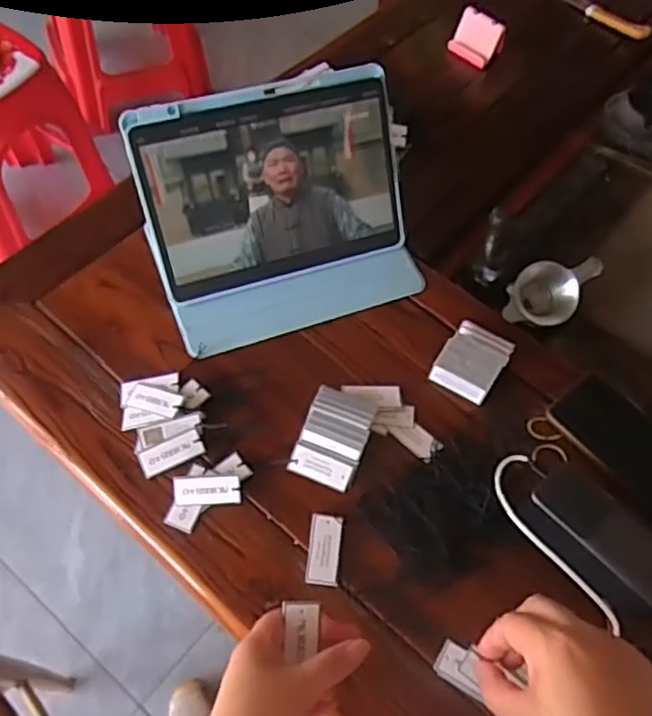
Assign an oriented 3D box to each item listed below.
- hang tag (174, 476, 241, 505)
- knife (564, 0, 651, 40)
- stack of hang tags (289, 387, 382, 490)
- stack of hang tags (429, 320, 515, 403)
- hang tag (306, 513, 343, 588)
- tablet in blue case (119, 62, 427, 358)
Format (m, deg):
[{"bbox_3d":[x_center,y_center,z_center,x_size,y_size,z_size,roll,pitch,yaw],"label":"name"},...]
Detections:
[{"bbox_3d":[-0.107,0.120,0.598,0.060,0.006,0.025,-1,74,2],"label":"hang tag"},{"bbox_3d":[0.419,-0.565,1.055,0.031,0.021,0.216,-39,70,-23],"label":"knife"},{"bbox_3d":[0.008,0.074,0.631,0.061,0.014,0.093,20,61,7],"label":"stack of hang tags"},{"bbox_3d":[0.153,0.000,0.680,0.062,0.029,0.081,31,63,13],"label":"stack of hang tags"},{"bbox_3d":[-0.001,0.168,0.581,0.029,0.007,0.061,5,57,3],"label":"hang tag"},{"bbox_3d":[-0.044,-0.152,0.685,0.267,0.148,0.194,-17,63,-14],"label":"tablet in blue case"}]

